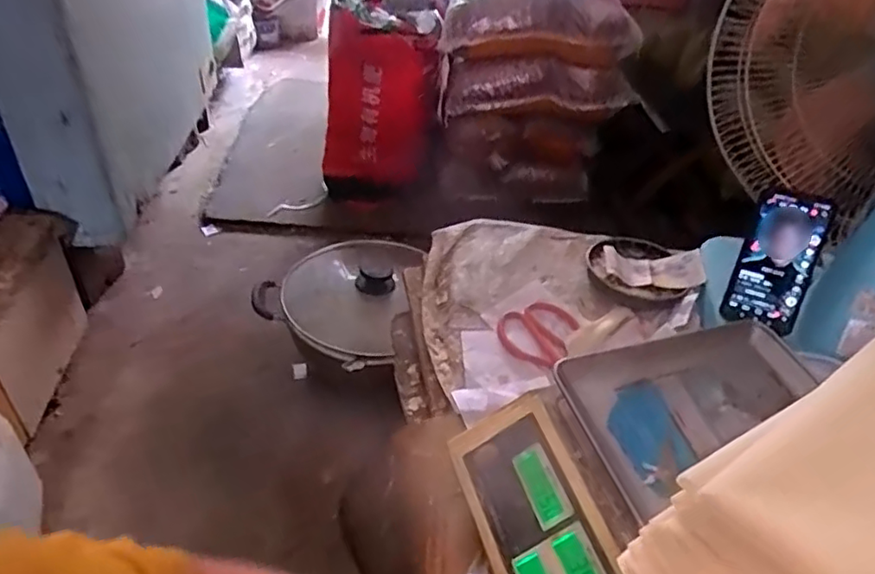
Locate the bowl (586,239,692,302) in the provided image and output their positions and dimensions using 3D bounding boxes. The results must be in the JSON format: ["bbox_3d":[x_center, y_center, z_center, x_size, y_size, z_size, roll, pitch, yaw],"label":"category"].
[{"bbox_3d":[0.263,-0.025,0.827,0.116,0.027,0.128,1,41,-6],"label":"bowl"}]

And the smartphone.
[{"bbox_3d":[0.377,-0.028,0.686,0.073,0.150,0.016,19,14,14],"label":"smartphone"}]

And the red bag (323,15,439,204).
[{"bbox_3d":[-0.147,-0.449,1.576,0.282,0.422,0.162,10,41,3],"label":"red bag"}]

